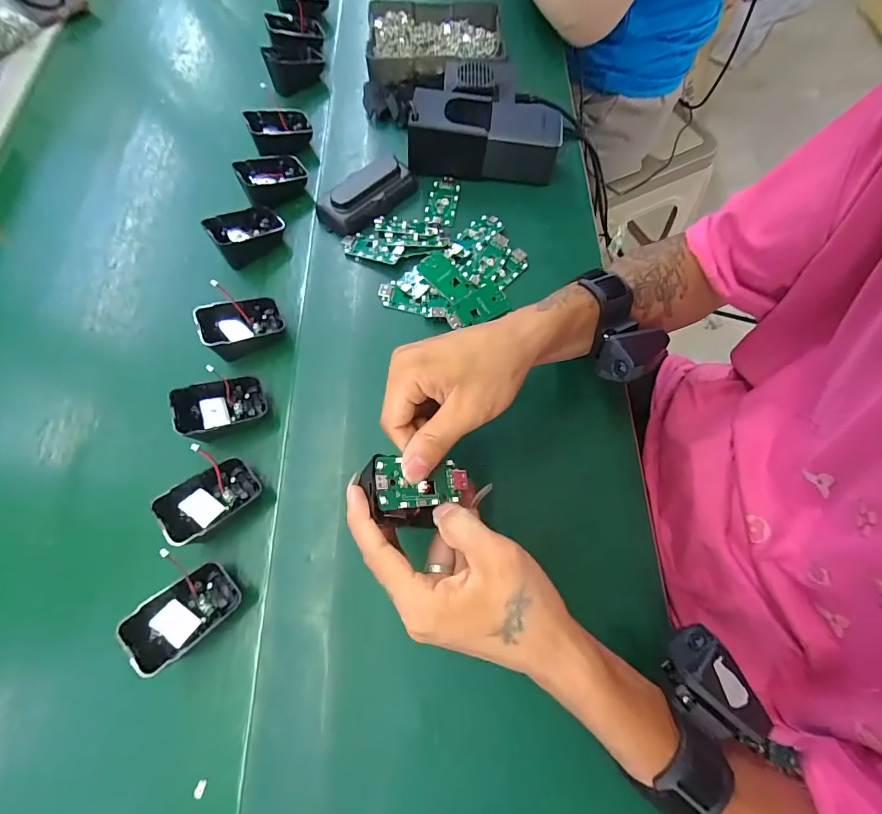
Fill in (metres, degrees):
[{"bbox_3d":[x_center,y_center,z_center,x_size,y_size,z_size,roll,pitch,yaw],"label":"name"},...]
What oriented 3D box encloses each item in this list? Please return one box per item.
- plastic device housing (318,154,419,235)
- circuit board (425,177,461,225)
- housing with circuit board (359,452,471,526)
[{"bbox_3d":[-0.077,-0.222,0.440,0.053,0.028,0.105,39,76,17],"label":"plastic device housing"},{"bbox_3d":[0.002,-0.221,0.452,0.031,0.005,0.064,7,69,7],"label":"circuit board"},{"bbox_3d":[-0.020,0.057,0.275,0.066,0.034,0.042,10,63,-31],"label":"housing with circuit board"}]

